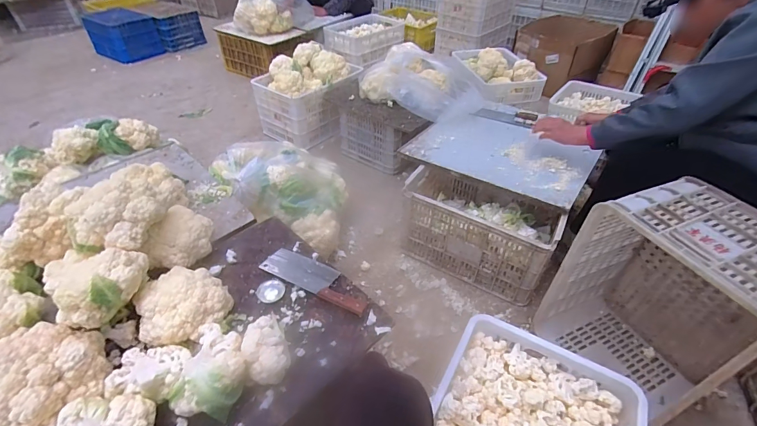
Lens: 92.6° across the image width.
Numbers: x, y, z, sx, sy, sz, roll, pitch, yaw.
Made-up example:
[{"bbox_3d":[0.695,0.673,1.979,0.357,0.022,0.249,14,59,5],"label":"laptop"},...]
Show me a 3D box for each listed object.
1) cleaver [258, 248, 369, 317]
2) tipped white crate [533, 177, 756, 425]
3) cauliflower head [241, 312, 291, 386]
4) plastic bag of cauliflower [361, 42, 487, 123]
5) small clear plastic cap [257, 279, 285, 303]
[{"bbox_3d":[-0.150,0.157,0.889,0.300,0.037,0.095,23,45,23],"label":"cleaver"},{"bbox_3d":[0.683,0.228,0.888,0.315,0.516,0.355,-15,44,-19],"label":"tipped white crate"},{"bbox_3d":[-0.223,0.265,0.717,0.084,0.083,0.146,-17,45,-21],"label":"cauliflower head"},{"bbox_3d":[0.202,-0.609,1.654,0.564,0.169,0.437,17,43,16],"label":"plastic bag of cauliflower"},{"bbox_3d":[-0.259,0.187,0.867,0.067,0.004,0.062,1,41,-1],"label":"small clear plastic cap"}]

